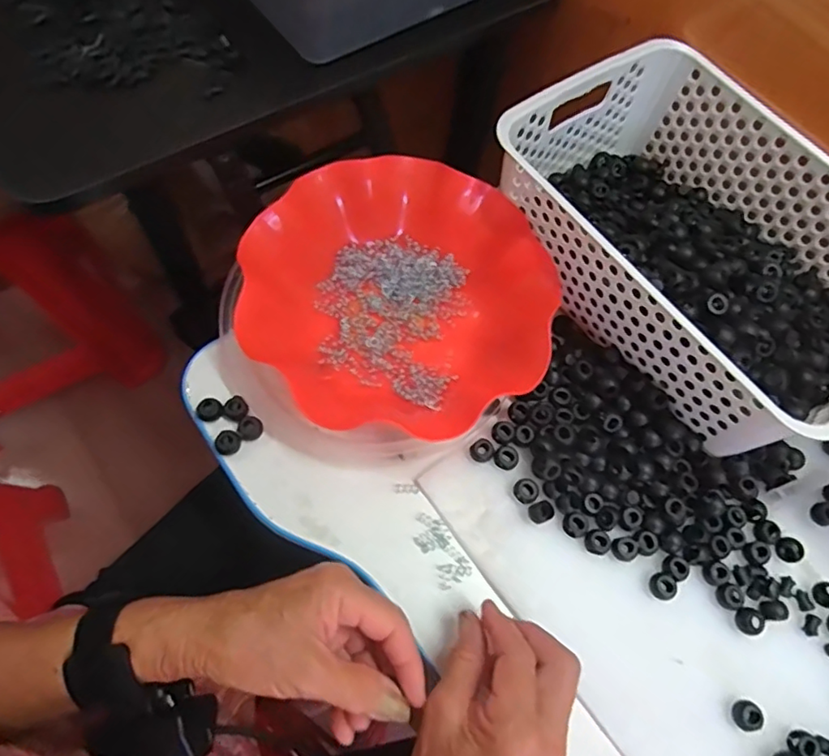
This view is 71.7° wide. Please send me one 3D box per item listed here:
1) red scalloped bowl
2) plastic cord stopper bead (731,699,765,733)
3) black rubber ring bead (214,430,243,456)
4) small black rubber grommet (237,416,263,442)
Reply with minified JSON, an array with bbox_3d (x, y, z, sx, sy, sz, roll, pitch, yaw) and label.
[{"bbox_3d":[-0.010,-0.066,0.436,0.218,0.057,0.202,1,71,-2],"label":"red scalloped bowl"},{"bbox_3d":[0.215,0.218,0.369,0.017,0.011,0.017,1,71,-2],"label":"plastic cord stopper bead"},{"bbox_3d":[-0.135,0.047,0.415,0.017,0.009,0.018,1,71,-2],"label":"black rubber ring bead"},{"bbox_3d":[-0.120,0.037,0.420,0.017,0.010,0.016,1,71,-2],"label":"small black rubber grommet"}]

